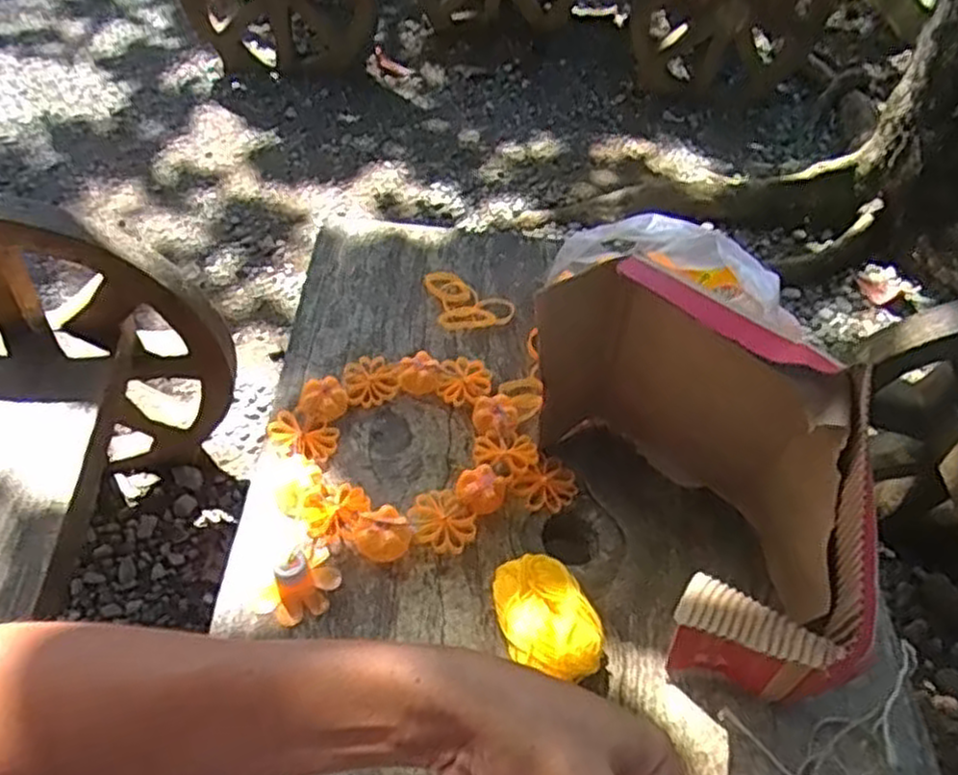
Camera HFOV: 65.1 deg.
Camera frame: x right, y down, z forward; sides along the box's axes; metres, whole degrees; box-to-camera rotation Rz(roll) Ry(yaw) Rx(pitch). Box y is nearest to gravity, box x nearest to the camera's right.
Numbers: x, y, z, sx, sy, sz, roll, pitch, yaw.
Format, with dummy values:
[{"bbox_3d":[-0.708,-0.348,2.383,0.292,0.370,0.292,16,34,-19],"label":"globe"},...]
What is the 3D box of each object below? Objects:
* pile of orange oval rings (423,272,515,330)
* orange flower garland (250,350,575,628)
[{"bbox_3d":[-0.012,-0.113,0.937,0.094,0.019,0.098,-10,50,-13],"label":"pile of orange oval rings"},{"bbox_3d":[-0.090,0.067,0.756,0.304,0.057,0.252,-23,54,-22],"label":"orange flower garland"}]

